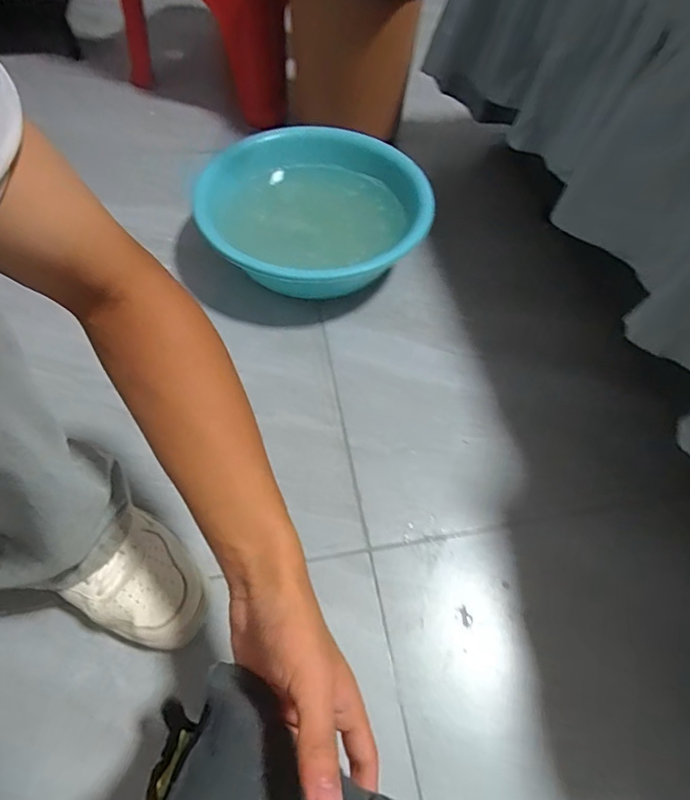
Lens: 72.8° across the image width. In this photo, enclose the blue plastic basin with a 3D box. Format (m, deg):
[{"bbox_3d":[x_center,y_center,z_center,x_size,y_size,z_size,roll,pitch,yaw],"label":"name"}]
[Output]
[{"bbox_3d":[-0.054,-0.307,0.758,0.344,0.104,0.360,1,58,-1],"label":"blue plastic basin"}]

